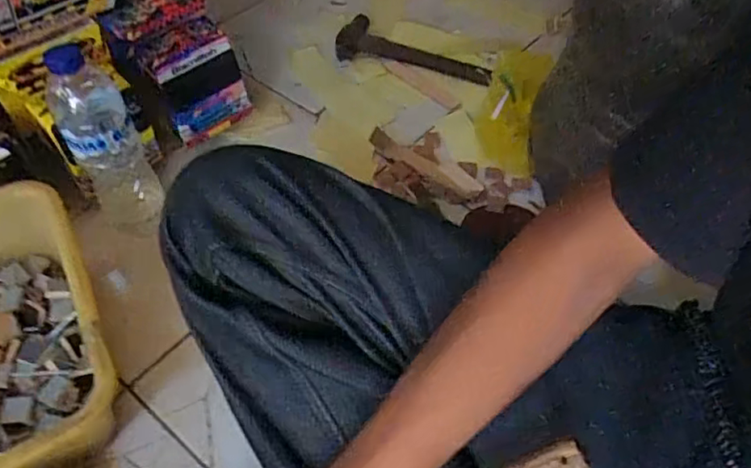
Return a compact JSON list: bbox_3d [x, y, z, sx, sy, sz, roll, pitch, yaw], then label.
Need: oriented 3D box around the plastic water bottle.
[{"bbox_3d":[-0.276,-0.089,0.607,0.066,0.184,0.075,-22,56,-18],"label":"plastic water bottle"}]

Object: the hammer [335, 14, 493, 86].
[{"bbox_3d":[0.060,-0.271,0.880,0.241,0.040,0.103,18,54,12],"label":"hammer"}]

